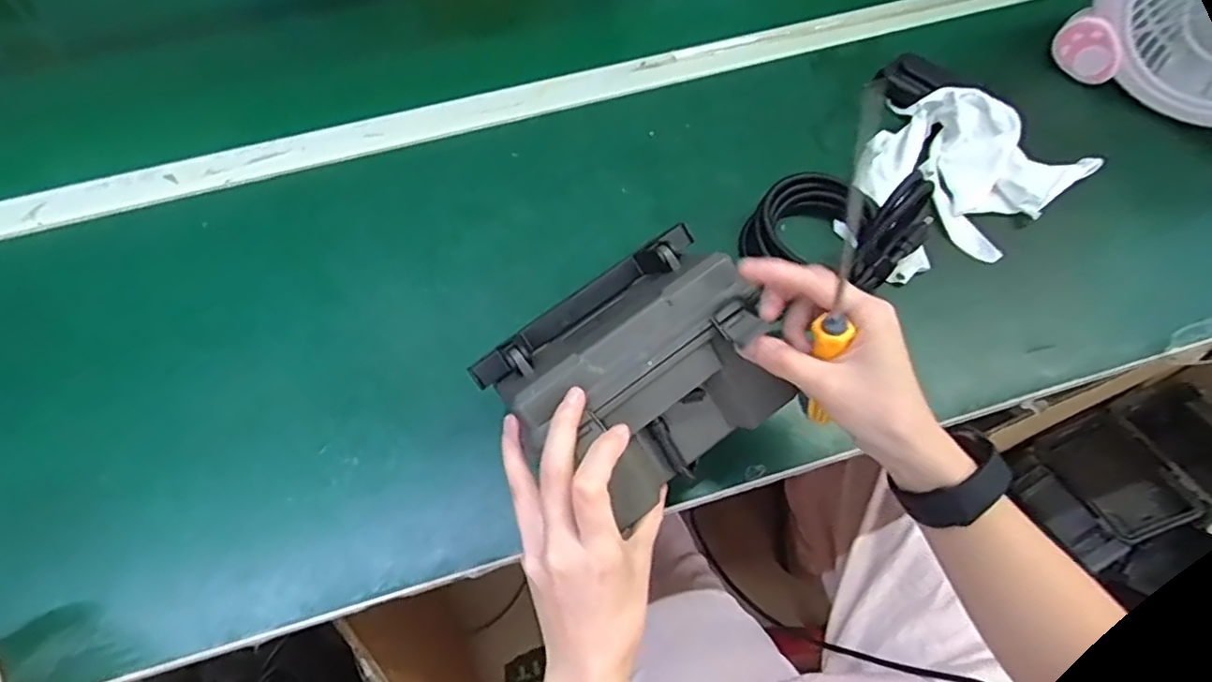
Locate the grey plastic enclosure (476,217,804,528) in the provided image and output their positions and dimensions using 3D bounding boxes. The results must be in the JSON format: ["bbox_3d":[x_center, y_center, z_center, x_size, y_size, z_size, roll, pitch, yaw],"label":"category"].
[{"bbox_3d":[0.019,0.016,0.408,0.162,0.076,0.138,-32,68,-13],"label":"grey plastic enclosure"}]

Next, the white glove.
[{"bbox_3d":[0.305,-0.128,0.551,0.169,0.052,0.173,0,64,1],"label":"white glove"}]

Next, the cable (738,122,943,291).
[{"bbox_3d":[0.203,-0.092,0.535,0.173,0.040,0.115,-10,64,-4],"label":"cable"}]

